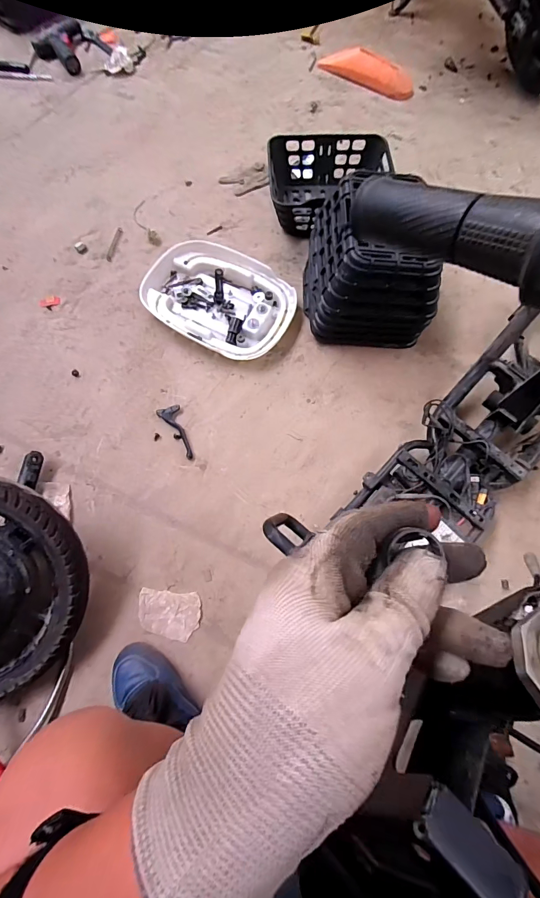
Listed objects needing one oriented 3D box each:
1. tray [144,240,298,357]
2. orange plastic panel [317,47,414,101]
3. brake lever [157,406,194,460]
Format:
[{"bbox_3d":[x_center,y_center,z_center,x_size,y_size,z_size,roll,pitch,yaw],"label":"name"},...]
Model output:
[{"bbox_3d":[-0.128,-0.384,0.933,0.380,0.057,0.280,32,72,11],"label":"tray"},{"bbox_3d":[0.325,-1.273,1.267,0.338,0.052,0.111,35,72,12],"label":"orange plastic panel"},{"bbox_3d":[-0.197,-0.038,0.818,0.047,0.013,0.130,-27,71,-11],"label":"brake lever"}]

